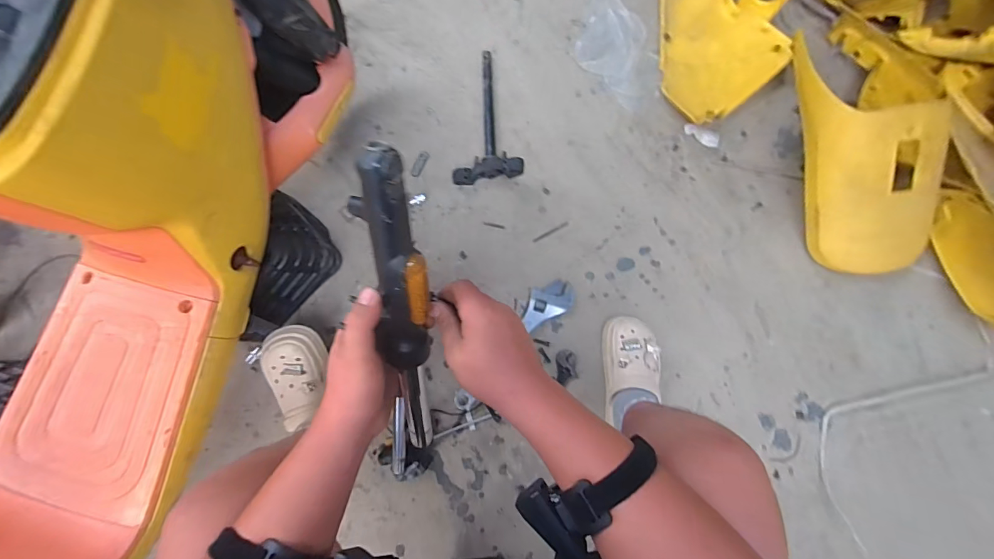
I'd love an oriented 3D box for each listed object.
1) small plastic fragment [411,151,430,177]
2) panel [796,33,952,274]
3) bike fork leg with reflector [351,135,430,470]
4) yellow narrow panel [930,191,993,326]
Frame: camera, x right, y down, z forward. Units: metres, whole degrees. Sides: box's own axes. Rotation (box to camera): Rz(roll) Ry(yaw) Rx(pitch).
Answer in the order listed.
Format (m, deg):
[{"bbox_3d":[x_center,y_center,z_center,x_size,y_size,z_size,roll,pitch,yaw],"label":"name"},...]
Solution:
[{"bbox_3d":[-0.189,-0.282,1.030,0.027,0.006,0.071,24,77,7],"label":"small plastic fragment"},{"bbox_3d":[0.787,-0.299,0.921,0.252,0.194,0.553,-15,76,-3],"label":"panel"},{"bbox_3d":[-0.091,0.068,0.414,0.047,0.395,0.029,7,38,3],"label":"bike fork leg with reflector"},{"bbox_3d":[1.049,-0.033,0.897,0.122,0.070,0.336,-20,76,-4],"label":"yellow narrow panel"}]

